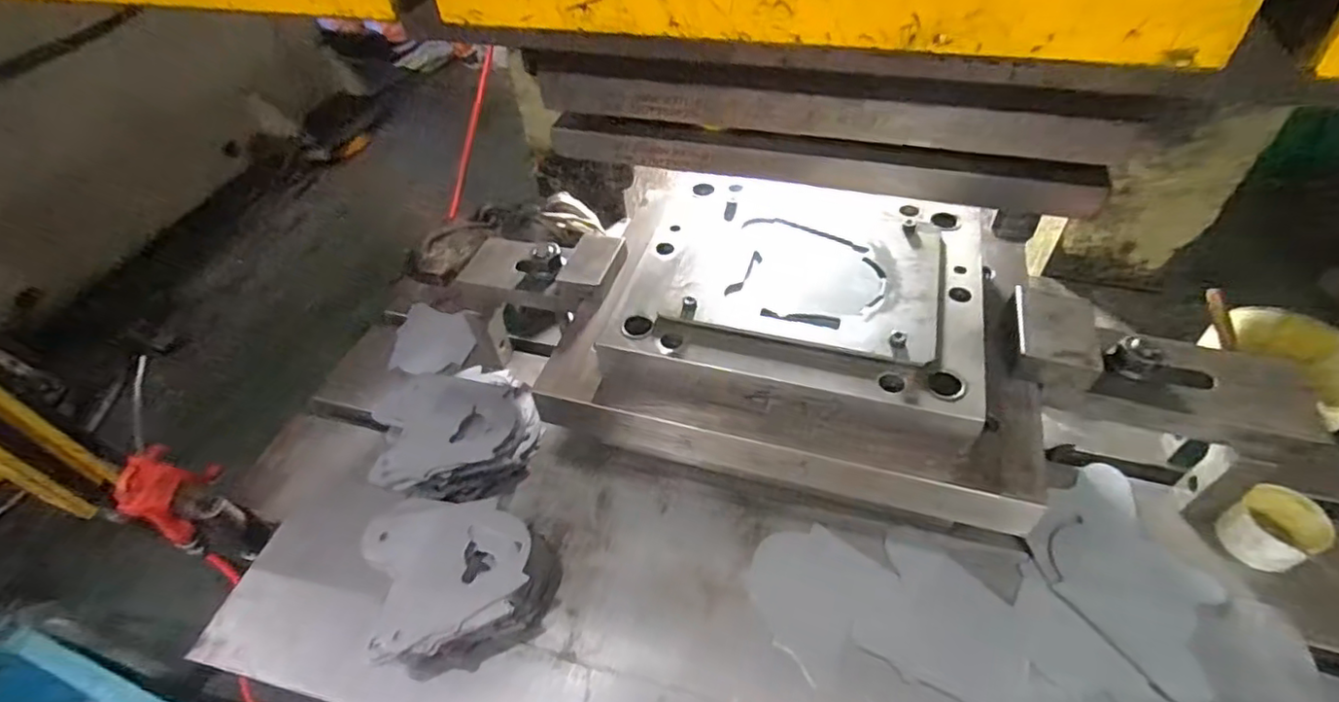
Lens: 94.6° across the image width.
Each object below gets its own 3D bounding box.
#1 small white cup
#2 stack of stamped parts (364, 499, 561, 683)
[{"bbox_3d":[0.554,0.164,0.567,0.064,0.045,0.064,-3,50,3],"label":"small white cup"},{"bbox_3d":[-0.193,0.209,0.572,0.166,0.069,0.143,-9,50,-3],"label":"stack of stamped parts"}]

